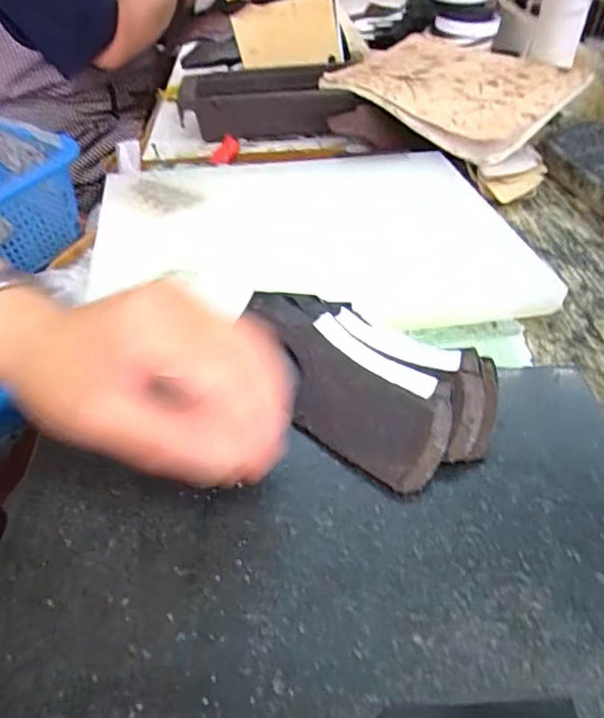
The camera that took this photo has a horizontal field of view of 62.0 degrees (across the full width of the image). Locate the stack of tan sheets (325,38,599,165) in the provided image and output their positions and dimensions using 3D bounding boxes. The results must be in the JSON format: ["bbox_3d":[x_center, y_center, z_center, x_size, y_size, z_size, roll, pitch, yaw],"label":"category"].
[{"bbox_3d":[0.176,-0.332,0.608,0.204,0.028,0.261,-36,57,-23],"label":"stack of tan sheets"}]

